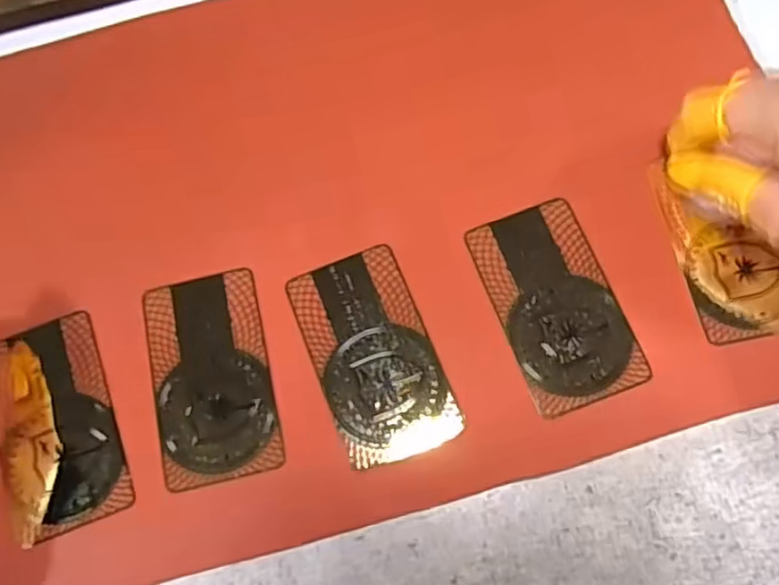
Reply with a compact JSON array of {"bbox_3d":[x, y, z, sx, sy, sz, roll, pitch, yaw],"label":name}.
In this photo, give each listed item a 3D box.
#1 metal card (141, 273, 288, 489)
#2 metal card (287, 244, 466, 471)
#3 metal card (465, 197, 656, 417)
[{"bbox_3d":[-0.073,0.034,0.279,0.048,0.004,0.084,-13,73,0],"label":"metal card"},{"bbox_3d":[-0.007,0.025,0.279,0.048,0.004,0.087,-21,73,-6],"label":"metal card"},{"bbox_3d":[0.069,0.004,0.283,0.048,0.004,0.085,-20,73,-3],"label":"metal card"}]

